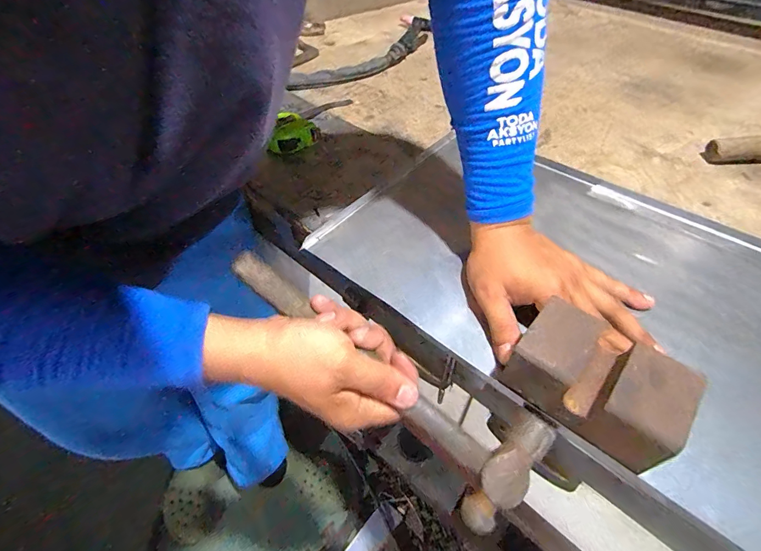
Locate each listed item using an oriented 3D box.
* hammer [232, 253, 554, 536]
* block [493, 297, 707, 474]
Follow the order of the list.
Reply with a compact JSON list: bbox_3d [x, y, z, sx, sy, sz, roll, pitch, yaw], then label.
[{"bbox_3d":[-0.006,0.064,0.303,0.281,0.027,0.084,39,62,11],"label":"hammer"},{"bbox_3d":[0.152,0.078,0.281,0.108,0.061,0.064,28,55,24],"label":"block"}]

